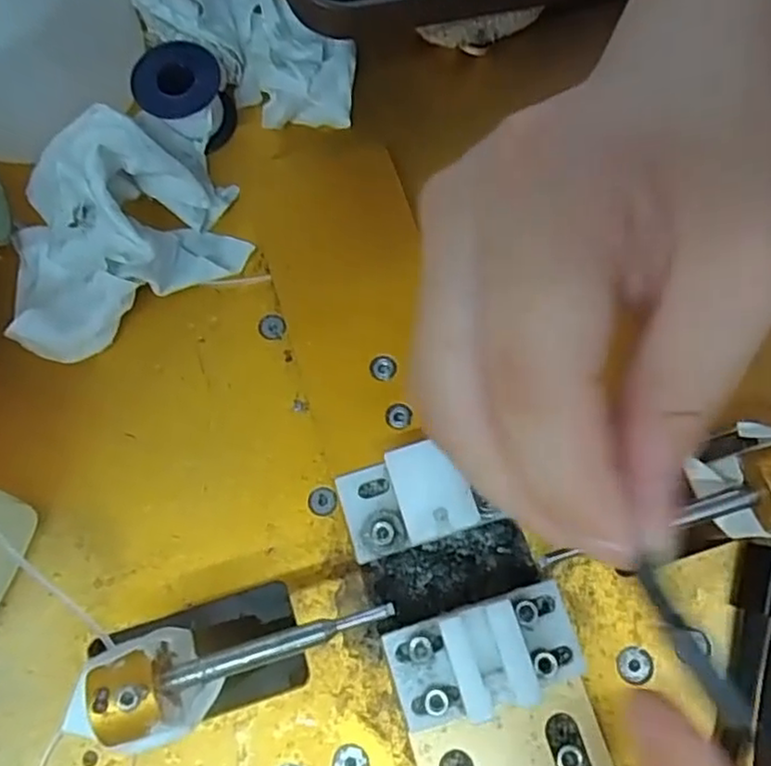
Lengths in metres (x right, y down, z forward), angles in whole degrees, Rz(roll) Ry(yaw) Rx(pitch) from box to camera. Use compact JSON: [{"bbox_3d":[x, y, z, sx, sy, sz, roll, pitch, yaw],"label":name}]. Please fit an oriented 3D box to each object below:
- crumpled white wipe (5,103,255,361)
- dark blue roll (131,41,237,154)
[{"bbox_3d":[-0.089,-0.051,0.215,0.078,0.037,0.059,-36,77,-8],"label":"crumpled white wipe"},{"bbox_3d":[-0.069,-0.099,0.235,0.029,0.020,0.029,-30,76,-6],"label":"dark blue roll"}]

